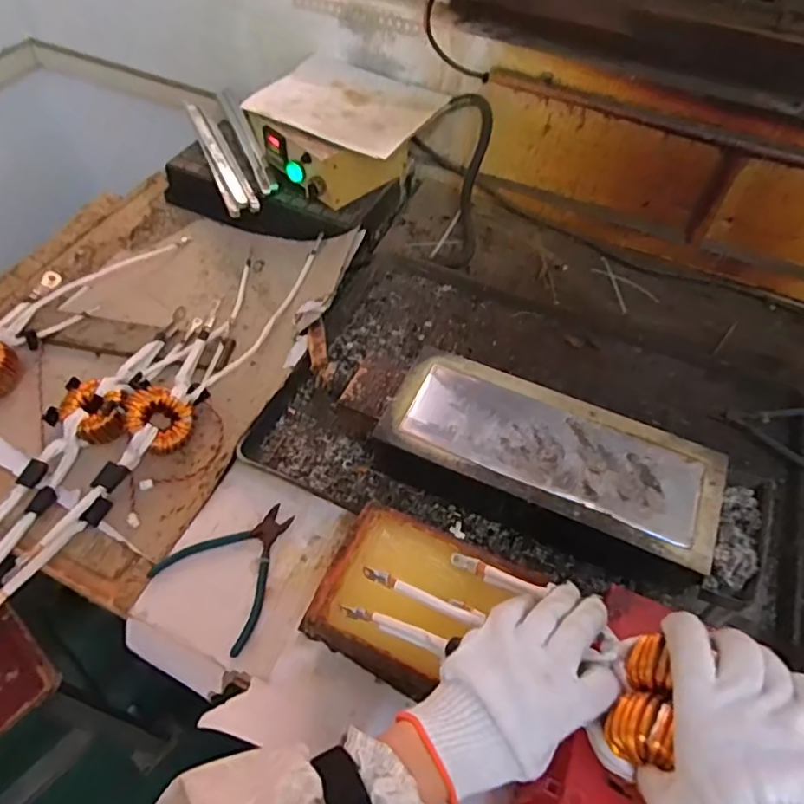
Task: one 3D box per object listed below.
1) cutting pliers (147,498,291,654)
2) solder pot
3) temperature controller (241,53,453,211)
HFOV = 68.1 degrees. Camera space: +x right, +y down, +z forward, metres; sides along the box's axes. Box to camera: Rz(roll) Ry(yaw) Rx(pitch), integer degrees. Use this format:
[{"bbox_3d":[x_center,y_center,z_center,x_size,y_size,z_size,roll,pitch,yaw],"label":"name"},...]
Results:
[{"bbox_3d":[-0.162,0.166,0.609,0.124,0.008,0.133,36,60,22],"label":"cutting pliers"},{"bbox_3d":[0.145,0.074,0.637,0.342,0.093,0.164,21,56,13],"label":"solder pot"},{"bbox_3d":[-0.091,-0.411,0.908,0.251,0.096,0.224,28,58,18],"label":"temperature controller"}]

